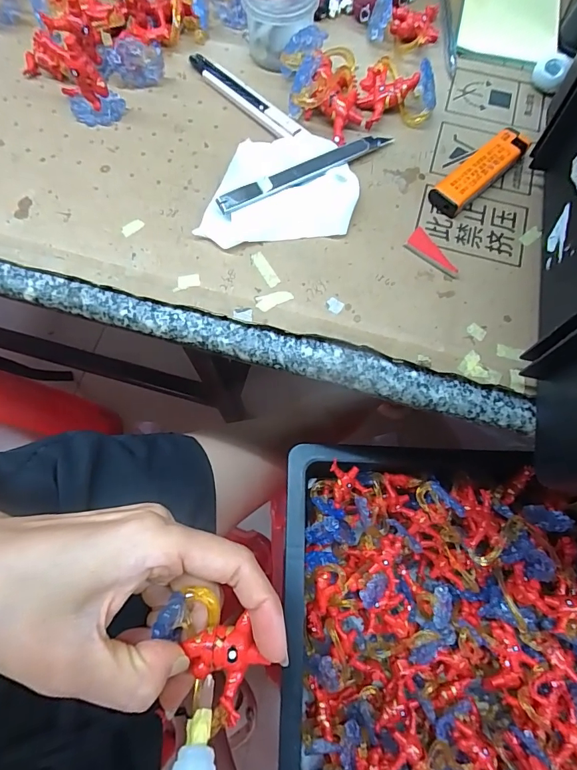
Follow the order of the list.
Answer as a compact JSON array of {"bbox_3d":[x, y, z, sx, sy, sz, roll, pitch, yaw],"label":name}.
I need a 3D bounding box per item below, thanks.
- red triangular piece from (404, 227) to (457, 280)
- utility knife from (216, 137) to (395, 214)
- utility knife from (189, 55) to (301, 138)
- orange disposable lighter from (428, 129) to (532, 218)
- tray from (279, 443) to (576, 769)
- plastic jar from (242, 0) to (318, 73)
[{"bbox_3d":[0.094,-0.084,0.268,0.038,0.006,0.016,38,75,12],"label":"red triangular piece"},{"bbox_3d":[0.014,-0.145,0.284,0.133,0.013,0.013,-29,73,-10],"label":"utility knife"},{"bbox_3d":[-0.034,-0.214,0.310,0.014,0.012,0.119,-39,75,-12],"label":"utility knife"},{"bbox_3d":[0.131,-0.146,0.286,0.083,0.014,0.023,-42,76,-13],"label":"orange disposable lighter"},{"bbox_3d":[0.151,0.280,0.345,0.312,0.075,0.444,2,71,0],"label":"tray"},{"bbox_3d":[-0.006,-0.270,0.305,0.050,0.046,0.053,0,71,0],"label":"plastic jar"}]

